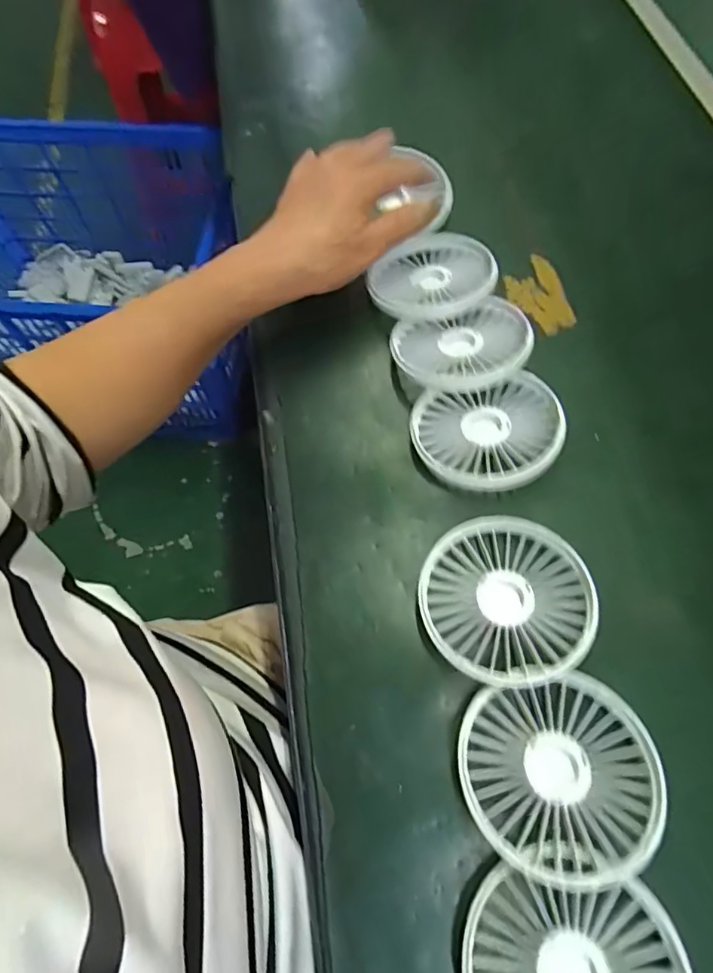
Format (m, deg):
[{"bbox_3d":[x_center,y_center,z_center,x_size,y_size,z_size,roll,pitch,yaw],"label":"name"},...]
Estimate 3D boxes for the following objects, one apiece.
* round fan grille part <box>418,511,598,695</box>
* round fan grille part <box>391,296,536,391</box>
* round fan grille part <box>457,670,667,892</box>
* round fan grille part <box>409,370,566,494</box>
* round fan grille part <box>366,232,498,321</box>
[{"bbox_3d":[0.079,0.059,0.288,0.084,0.018,0.090,-1,65,2],"label":"round fan grille part"},{"bbox_3d":[0.069,-0.090,0.354,0.086,0.020,0.073,-14,49,4],"label":"round fan grille part"},{"bbox_3d":[0.094,0.132,0.251,0.087,0.021,0.079,-10,65,-2],"label":"round fan grille part"},{"bbox_3d":[0.079,-0.031,0.328,0.085,0.022,0.075,-6,65,-1],"label":"round fan grille part"},{"bbox_3d":[0.053,-0.150,0.389,0.087,0.013,0.085,-10,51,8],"label":"round fan grille part"}]

